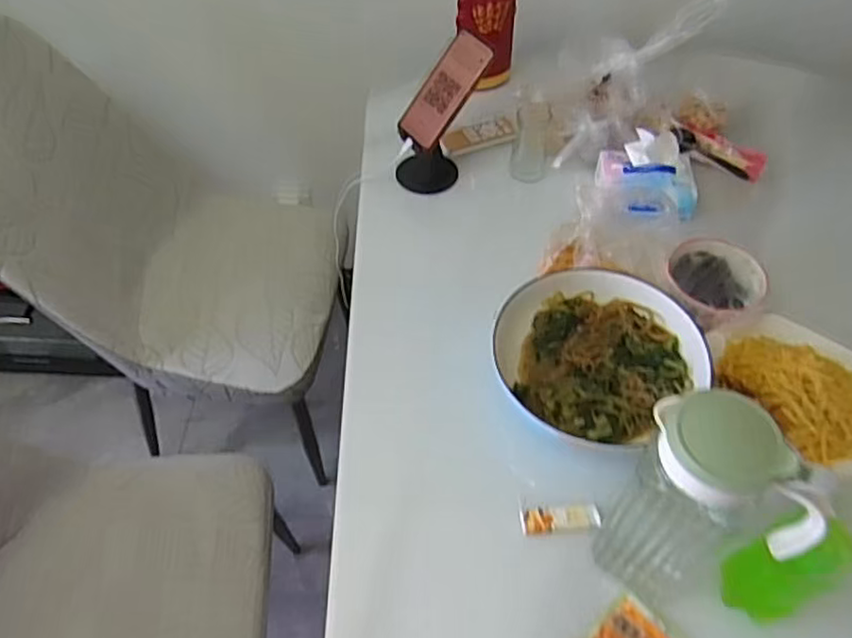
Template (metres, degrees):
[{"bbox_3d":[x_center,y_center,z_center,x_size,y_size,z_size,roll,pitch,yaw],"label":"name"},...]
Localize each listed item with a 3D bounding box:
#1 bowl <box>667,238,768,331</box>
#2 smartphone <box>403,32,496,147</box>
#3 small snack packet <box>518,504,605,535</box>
[{"bbox_3d":[0.346,-0.050,0.776,0.111,0.047,0.116,27,59,19],"label":"bowl"},{"bbox_3d":[0.026,-0.307,0.880,0.065,0.007,0.153,41,108,22],"label":"smartphone"},{"bbox_3d":[0.134,0.199,0.649,0.077,0.008,0.025,-6,54,-3],"label":"small snack packet"}]

